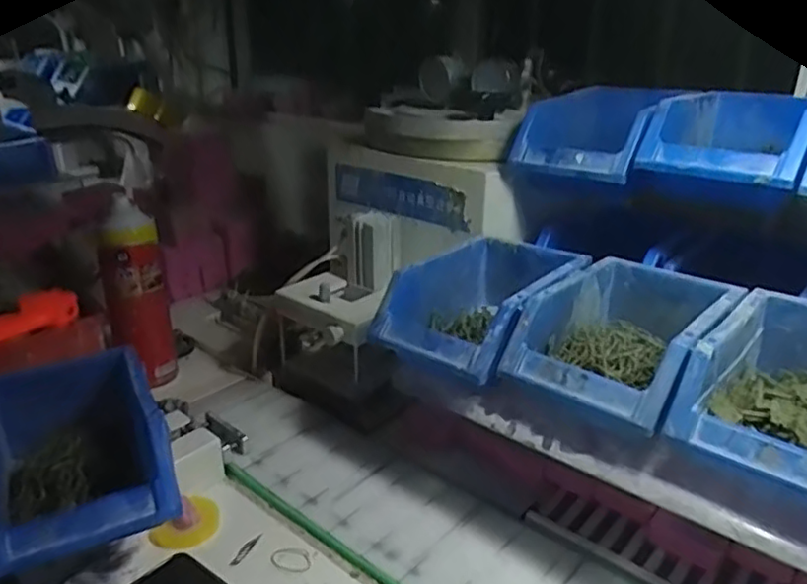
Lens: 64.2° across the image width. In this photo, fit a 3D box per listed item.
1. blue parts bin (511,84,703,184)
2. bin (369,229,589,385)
[{"bbox_3d":[0.198,-0.163,0.647,0.129,0.062,0.180,16,27,32],"label":"blue parts bin"},{"bbox_3d":[0.073,0.008,0.576,0.130,0.068,0.186,17,28,33],"label":"bin"}]

